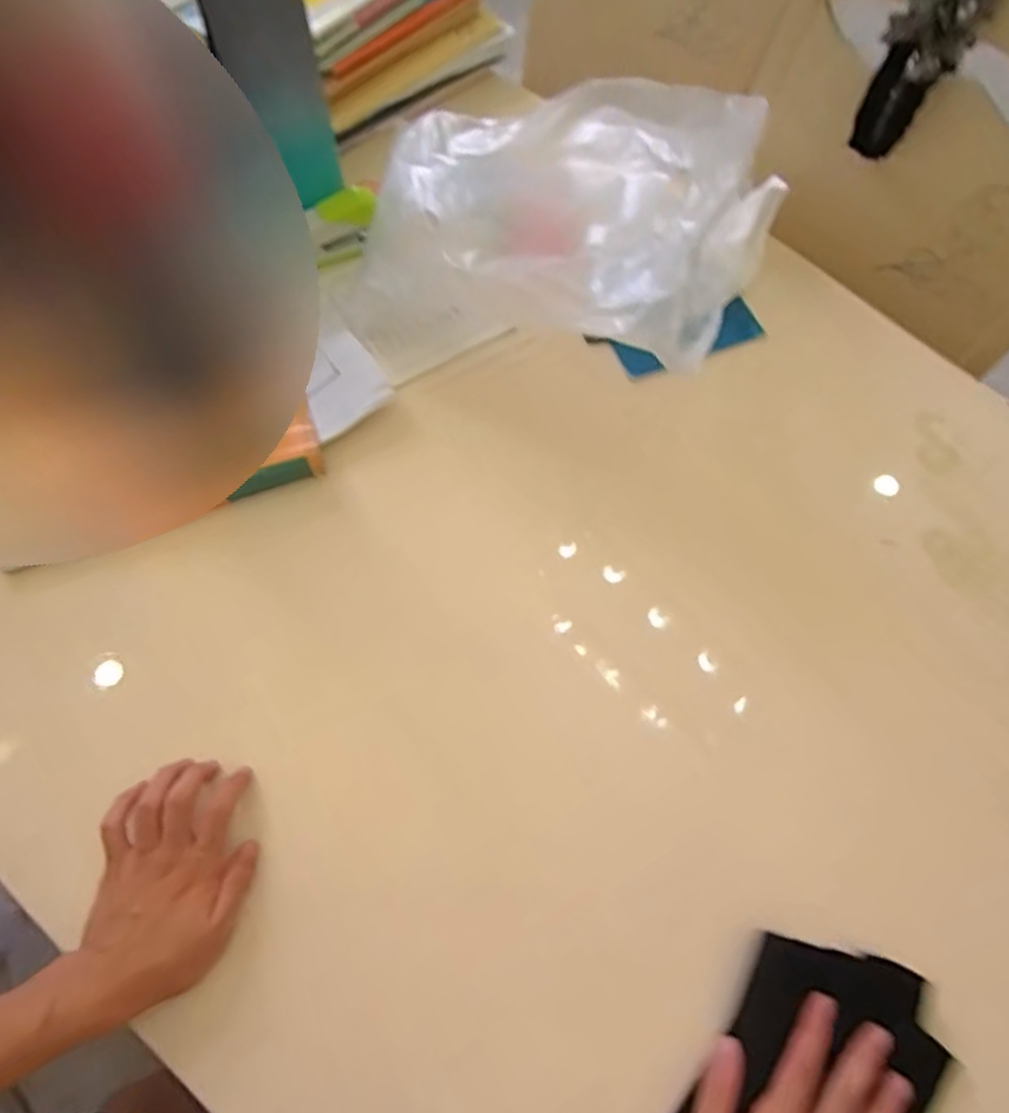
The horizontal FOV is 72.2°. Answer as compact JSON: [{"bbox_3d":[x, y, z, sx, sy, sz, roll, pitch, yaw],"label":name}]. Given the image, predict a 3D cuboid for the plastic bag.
[{"bbox_3d":[0.044,-0.314,0.613,0.332,0.140,0.311,23,68,7],"label":"plastic bag"}]

